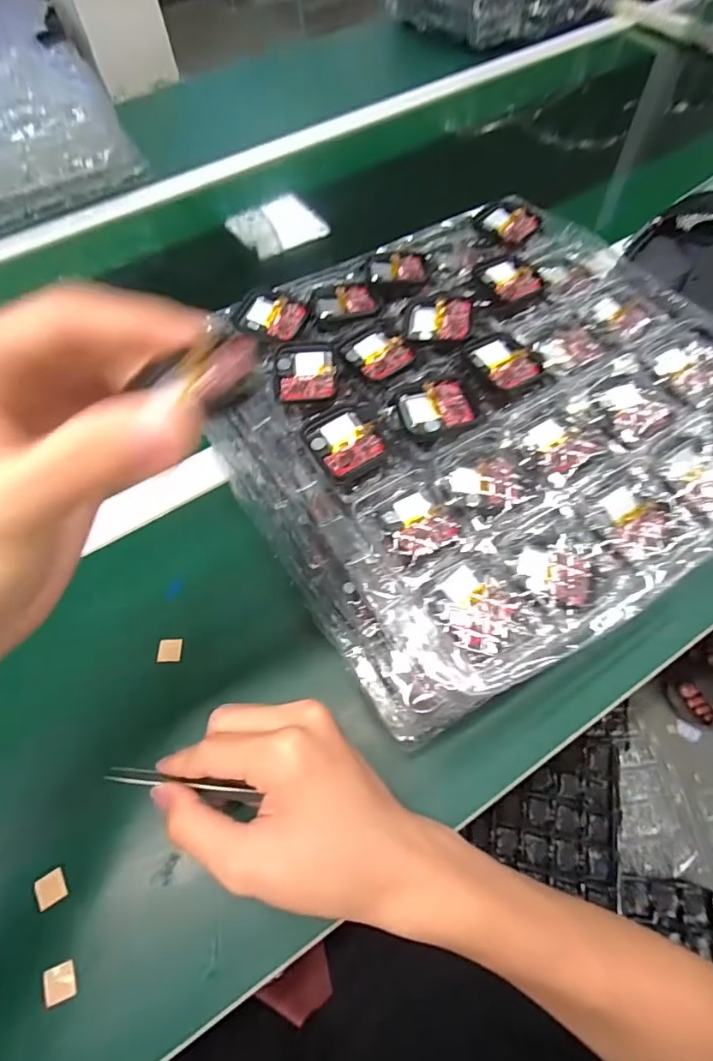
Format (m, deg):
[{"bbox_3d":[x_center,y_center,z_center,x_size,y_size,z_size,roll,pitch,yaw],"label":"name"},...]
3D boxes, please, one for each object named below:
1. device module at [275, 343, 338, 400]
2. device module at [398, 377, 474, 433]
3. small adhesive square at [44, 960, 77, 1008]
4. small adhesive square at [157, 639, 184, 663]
[{"bbox_3d":[-0.029,-0.093,0.288,0.035,0.008,0.038,-5,61,1],"label":"device module"},{"bbox_3d":[0.044,-0.068,0.273,0.038,0.005,0.031,-17,62,-6],"label":"device module"},{"bbox_3d":[-0.158,0.242,0.264,0.014,0.005,0.017,-21,62,-8],"label":"small adhesive square"},{"bbox_3d":[-0.130,0.084,0.345,0.015,0.004,0.016,-5,61,1],"label":"small adhesive square"}]

